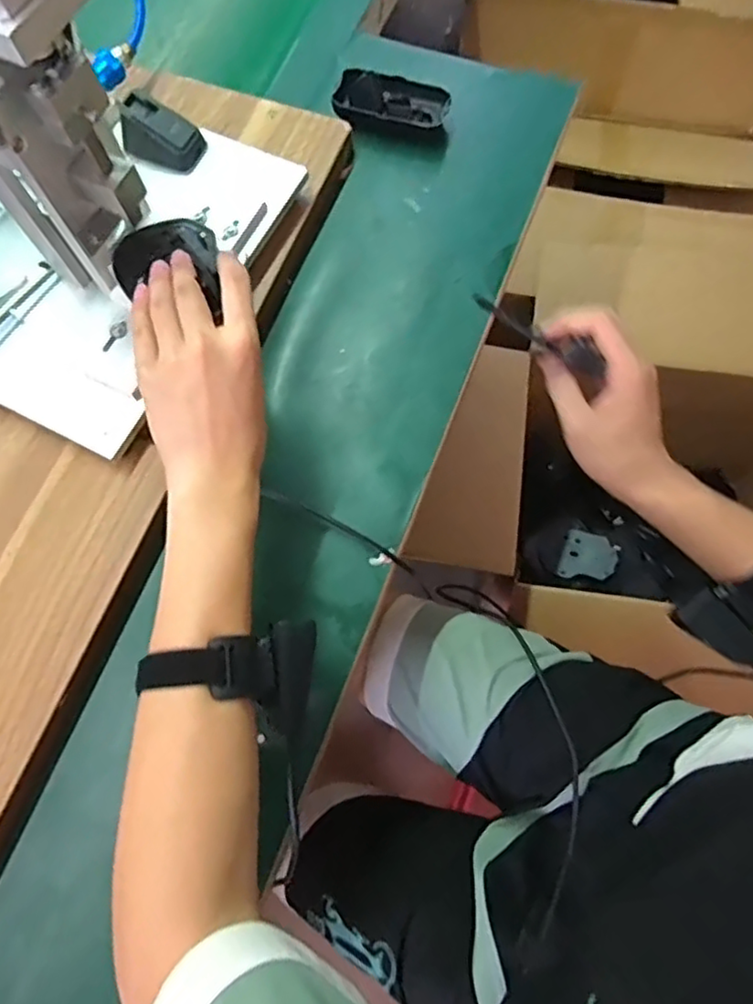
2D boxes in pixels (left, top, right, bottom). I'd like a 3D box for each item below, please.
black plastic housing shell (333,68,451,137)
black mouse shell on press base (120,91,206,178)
[{"bbox_3d":[0.015,-0.384,0.609,0.106,0.035,0.043,12,73,4],"label":"black plastic housing shell"},{"bbox_3d":[-0.183,-0.313,0.542,0.060,0.035,0.044,12,73,5],"label":"black mouse shell on press base"}]

